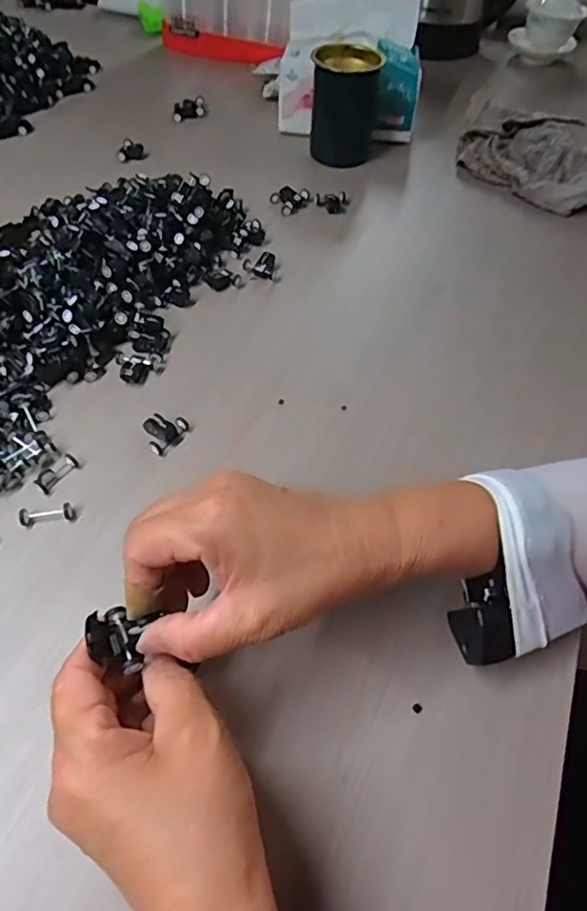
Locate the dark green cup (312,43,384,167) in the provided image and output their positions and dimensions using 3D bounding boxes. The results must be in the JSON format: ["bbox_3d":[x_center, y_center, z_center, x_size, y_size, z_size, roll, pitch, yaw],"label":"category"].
[{"bbox_3d":[0.057,-0.391,0.639,0.072,0.100,0.074,2,54,-2],"label":"dark green cup"}]

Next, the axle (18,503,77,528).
[{"bbox_3d":[-0.157,0.038,0.364,0.033,0.009,0.010,-9,55,-9],"label":"axle"}]

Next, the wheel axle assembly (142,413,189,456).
[{"bbox_3d":[-0.092,-0.018,0.406,0.024,0.013,0.032,40,61,23],"label":"wheel axle assembly"}]

